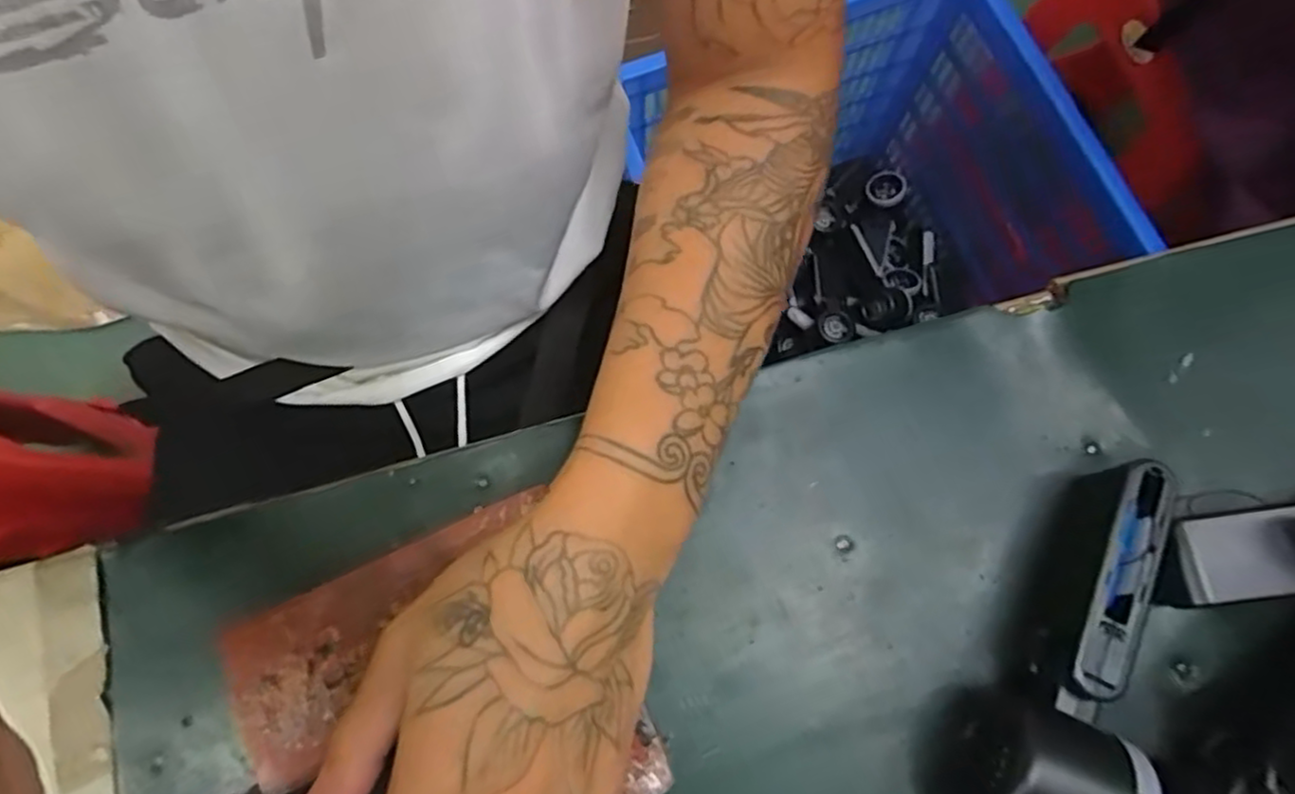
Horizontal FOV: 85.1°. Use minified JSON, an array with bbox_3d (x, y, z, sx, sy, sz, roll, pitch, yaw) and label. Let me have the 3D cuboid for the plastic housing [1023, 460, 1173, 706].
[{"bbox_3d":[0.195,0.079,0.310,0.025,0.047,0.100,24,77,5],"label":"plastic housing"}]

